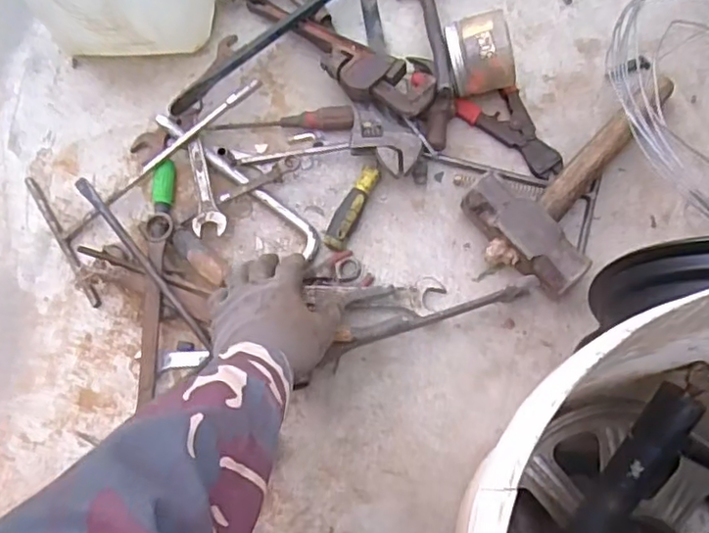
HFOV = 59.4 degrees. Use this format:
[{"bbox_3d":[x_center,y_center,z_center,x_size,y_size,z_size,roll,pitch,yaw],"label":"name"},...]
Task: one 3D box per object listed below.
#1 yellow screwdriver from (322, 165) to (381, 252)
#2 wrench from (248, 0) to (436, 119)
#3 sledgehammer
[{"bbox_3d":[-0.003,-0.064,0.687,0.025,0.027,0.102,24,72,7],"label":"yellow screwdriver"},{"bbox_3d":[-0.027,-0.258,0.737,0.066,0.032,0.286,-42,63,-14],"label":"wrench"},{"bbox_3d":[0.234,-0.082,0.669,0.222,0.064,0.139,-41,76,-14],"label":"sledgehammer"}]

